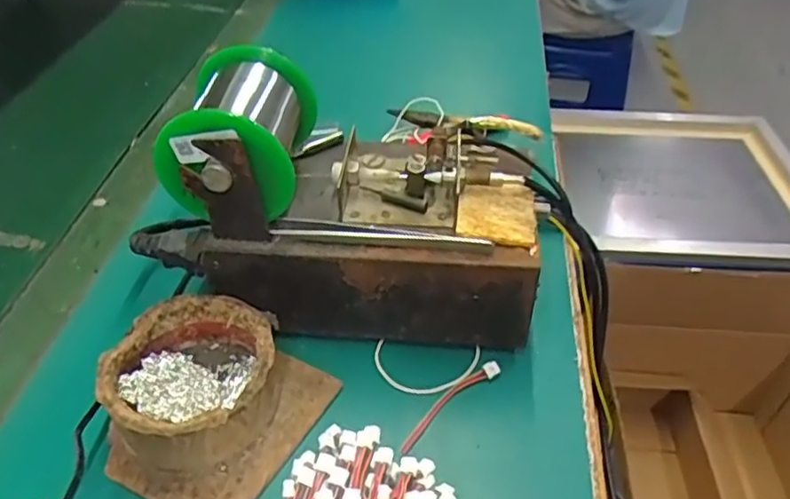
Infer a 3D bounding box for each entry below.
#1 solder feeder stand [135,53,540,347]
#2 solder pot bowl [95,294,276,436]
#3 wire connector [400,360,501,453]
[{"bbox_3d":[-0.029,-0.030,0.376,0.221,0.133,0.117,3,42,3],"label":"solder feeder stand"},{"bbox_3d":[-0.103,0.067,0.334,0.082,0.041,0.080,0,42,0],"label":"solder pot bowl"},{"bbox_3d":[0.028,0.082,0.347,0.072,0.010,0.011,-31,51,-30],"label":"wire connector"}]

